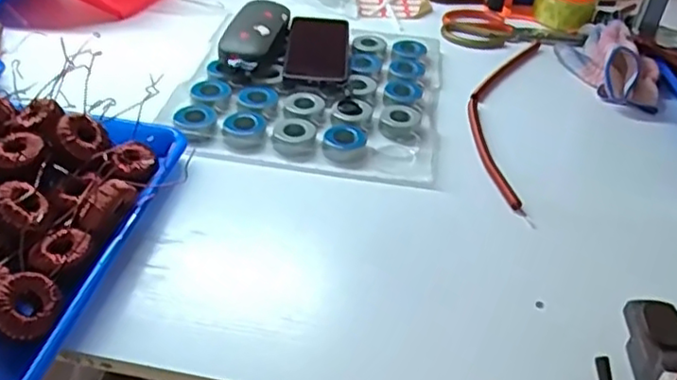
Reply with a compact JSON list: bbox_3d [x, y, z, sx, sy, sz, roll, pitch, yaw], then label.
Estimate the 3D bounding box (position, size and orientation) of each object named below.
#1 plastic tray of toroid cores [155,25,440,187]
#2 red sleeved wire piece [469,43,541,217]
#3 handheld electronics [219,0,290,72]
[{"bbox_3d":[-0.027,-0.126,0.785,0.287,0.032,0.299,7,39,4],"label":"plastic tray of toroid cores"},{"bbox_3d":[0.192,-0.095,0.773,0.072,0.008,0.366,12,39,10],"label":"red sleeved wire piece"},{"bbox_3d":[-0.101,-0.190,0.798,0.062,0.037,0.138,8,39,5],"label":"handheld electronics"}]

